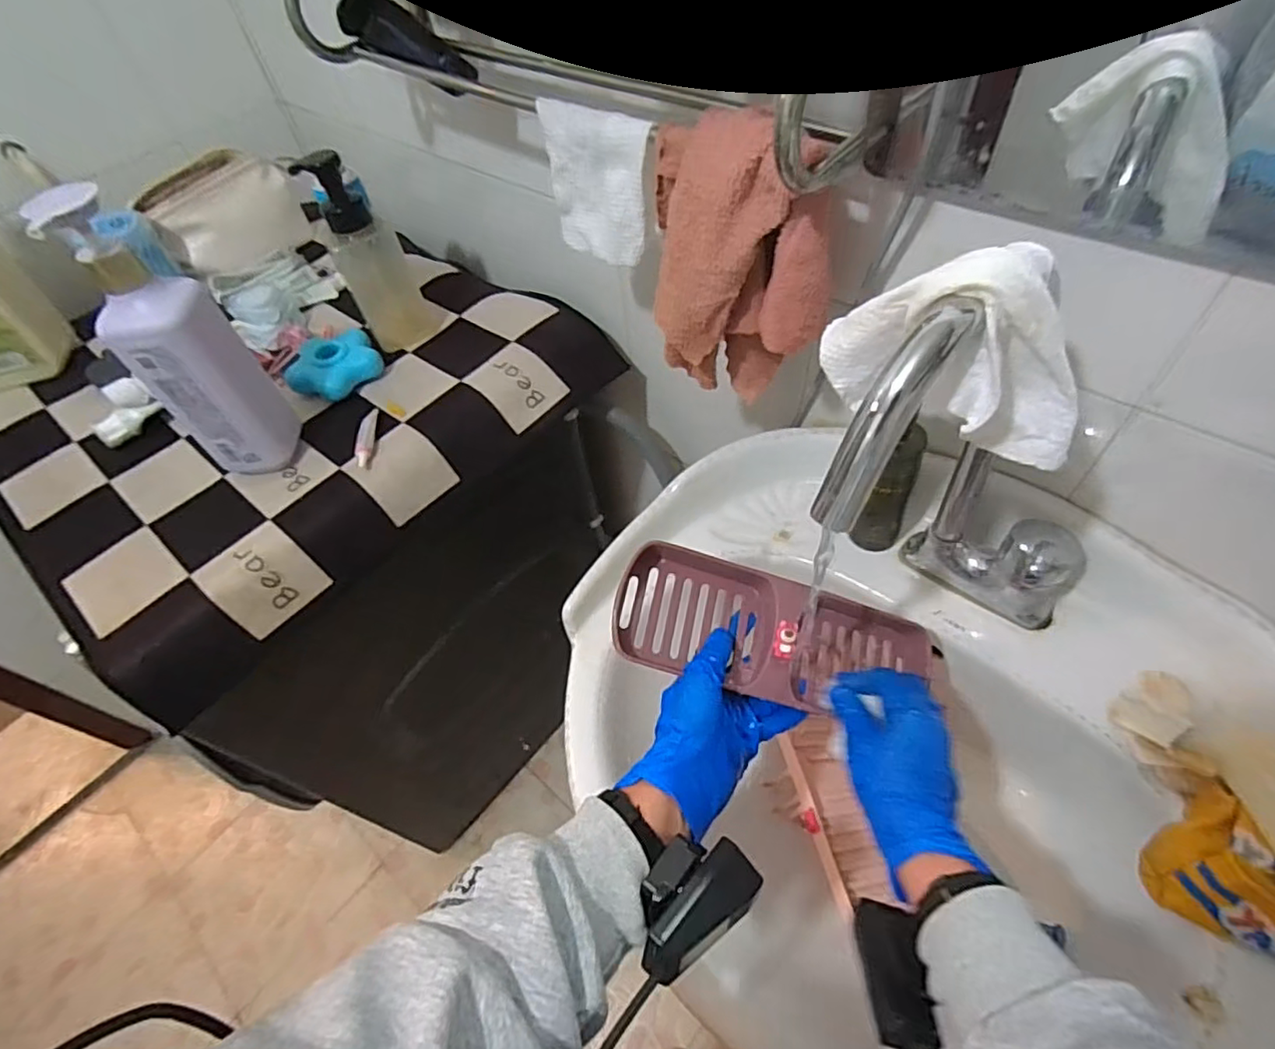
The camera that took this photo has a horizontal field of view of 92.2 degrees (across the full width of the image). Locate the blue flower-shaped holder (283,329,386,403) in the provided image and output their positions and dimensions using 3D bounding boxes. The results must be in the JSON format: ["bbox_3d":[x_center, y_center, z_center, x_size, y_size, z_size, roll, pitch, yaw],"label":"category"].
[{"bbox_3d":[-0.347,-0.185,0.694,0.098,0.029,0.094,-33,57,-18],"label":"blue flower-shaped holder"}]

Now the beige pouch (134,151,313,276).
[{"bbox_3d":[-0.554,-0.418,0.833,0.093,0.101,0.174,26,60,23],"label":"beige pouch"}]

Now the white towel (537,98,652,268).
[{"bbox_3d":[-0.034,-0.272,0.497,0.104,0.108,0.019,34,63,26],"label":"white towel"}]

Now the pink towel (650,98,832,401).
[{"bbox_3d":[0.077,-0.187,0.465,0.126,0.204,0.079,4,54,9],"label":"pink towel"}]

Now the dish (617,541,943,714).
[{"bbox_3d":[0.108,0.081,0.466,0.248,0.049,0.093,13,53,-11],"label":"dish"}]

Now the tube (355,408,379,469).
[{"bbox_3d":[-0.281,-0.092,0.636,0.016,0.013,0.084,-10,53,-2],"label":"tube"}]

